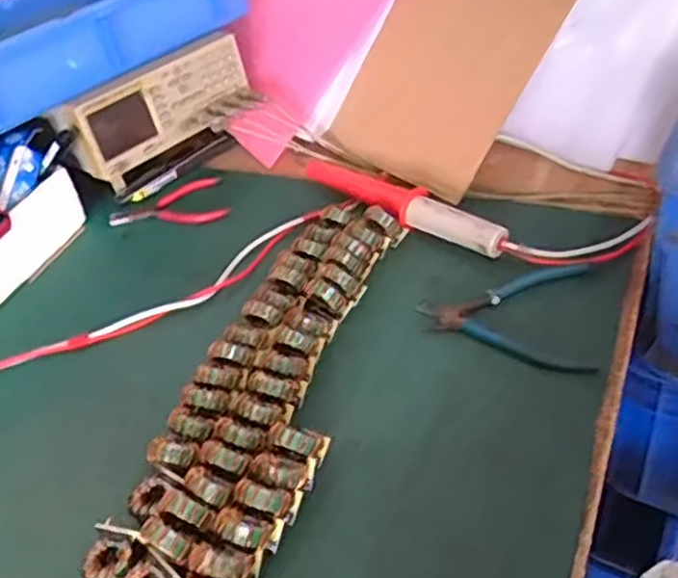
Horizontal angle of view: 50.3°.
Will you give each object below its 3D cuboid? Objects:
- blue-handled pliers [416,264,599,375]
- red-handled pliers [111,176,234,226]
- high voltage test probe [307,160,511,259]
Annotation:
[{"bbox_3d":[0.141,0.021,0.613,0.140,0.010,0.127,0,41,10],"label":"blue-handled pliers"},{"bbox_3d":[-0.187,-0.090,0.790,0.136,0.017,0.087,-8,40,1],"label":"red-handled pliers"},{"bbox_3d":[0.059,-0.090,0.731,0.041,0.035,0.250,-35,47,-28],"label":"high voltage test probe"}]

